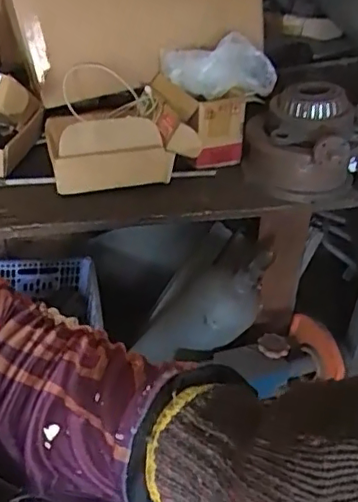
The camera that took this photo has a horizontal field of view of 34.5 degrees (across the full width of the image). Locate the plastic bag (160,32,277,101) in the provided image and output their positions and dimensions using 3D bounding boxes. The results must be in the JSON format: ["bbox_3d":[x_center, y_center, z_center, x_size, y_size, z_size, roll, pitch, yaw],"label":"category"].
[{"bbox_3d":[0.079,-0.399,1.220,0.147,0.096,0.210,-27,46,-34],"label":"plastic bag"}]

